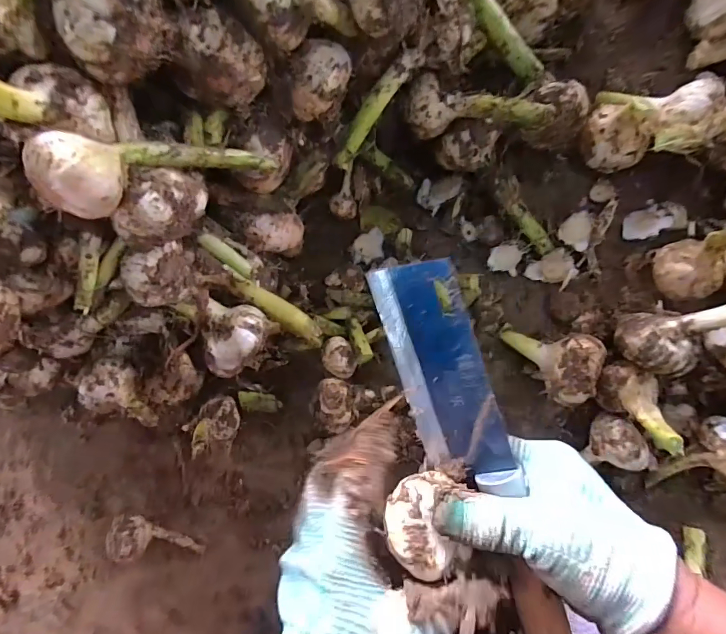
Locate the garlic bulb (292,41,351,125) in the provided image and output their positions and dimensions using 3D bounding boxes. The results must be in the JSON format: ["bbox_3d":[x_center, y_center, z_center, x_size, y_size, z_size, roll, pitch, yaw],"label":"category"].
[{"bbox_3d":[-0.029,-0.163,0.283,0.031,0.035,0.046,19,89,8],"label":"garlic bulb"}]

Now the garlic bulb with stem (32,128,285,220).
[{"bbox_3d":[-0.114,-0.090,0.241,0.039,0.134,0.033,57,137,5],"label":"garlic bulb with stem"}]

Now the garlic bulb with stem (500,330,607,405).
[{"bbox_3d":[0.160,0.041,0.343,0.066,0.058,0.054,1,89,7],"label":"garlic bulb with stem"}]

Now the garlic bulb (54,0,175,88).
[{"bbox_3d":[-0.129,-0.152,0.208,0.044,0.037,0.037,-15,85,6],"label":"garlic bulb"}]

